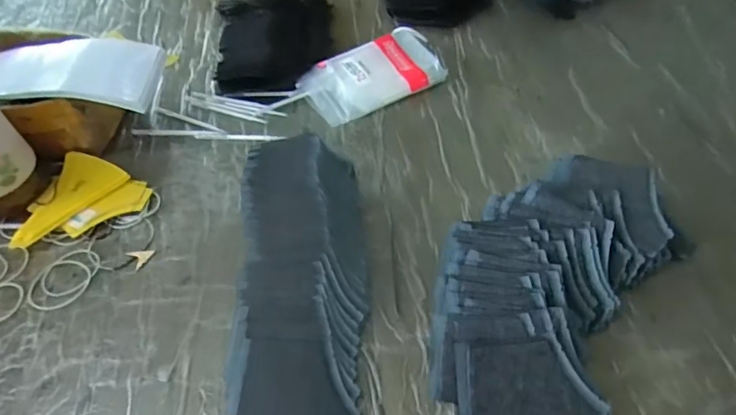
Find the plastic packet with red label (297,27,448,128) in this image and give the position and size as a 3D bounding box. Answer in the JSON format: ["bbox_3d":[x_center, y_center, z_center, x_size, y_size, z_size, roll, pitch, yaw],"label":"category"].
[{"bbox_3d":[0.007,-0.165,0.630,0.171,0.033,0.096,-27,55,-17],"label":"plastic packet with red label"}]

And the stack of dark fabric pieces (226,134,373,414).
[{"bbox_3d":[-0.062,0.050,0.442,0.120,0.048,0.272,-2,52,2],"label":"stack of dark fabric pieces"}]

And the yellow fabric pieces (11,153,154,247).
[{"bbox_3d":[-0.299,-0.007,0.531,0.114,0.013,0.122,4,52,7],"label":"yellow fabric pieces"}]

